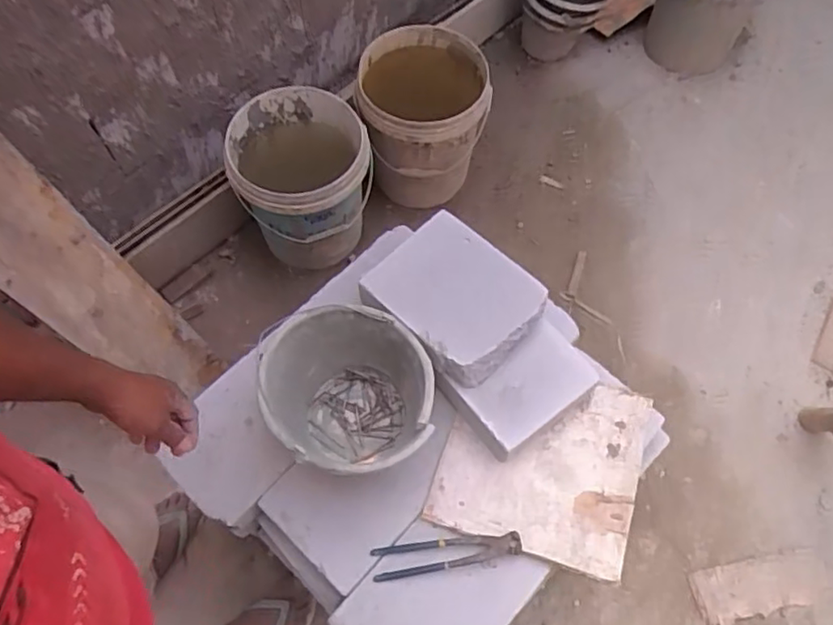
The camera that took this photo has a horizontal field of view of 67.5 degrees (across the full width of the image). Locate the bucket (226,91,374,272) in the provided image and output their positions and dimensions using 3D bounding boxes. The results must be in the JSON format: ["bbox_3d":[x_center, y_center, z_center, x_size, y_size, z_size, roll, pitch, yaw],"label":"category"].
[{"bbox_3d":[-0.273,-0.309,1.549,0.314,0.336,0.326,-4,64,-4],"label":"bucket"}]

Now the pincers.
[{"bbox_3d":[0.046,0.365,0.935,0.220,0.033,0.044,-5,65,-5],"label":"pincers"}]

